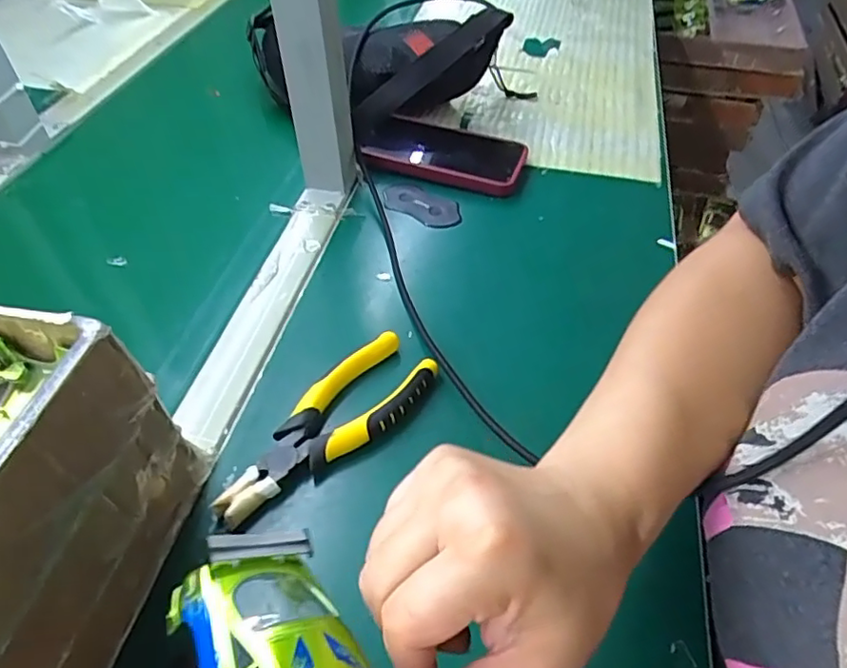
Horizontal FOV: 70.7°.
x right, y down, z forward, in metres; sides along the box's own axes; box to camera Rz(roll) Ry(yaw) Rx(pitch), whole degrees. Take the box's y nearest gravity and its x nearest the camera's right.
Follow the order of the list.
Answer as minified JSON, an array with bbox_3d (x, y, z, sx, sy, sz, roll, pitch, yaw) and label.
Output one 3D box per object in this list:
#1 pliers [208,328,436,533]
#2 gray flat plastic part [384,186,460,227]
[{"bbox_3d":[-0.064,0.058,0.388,0.161,0.019,0.056,-35,58,-28],"label":"pliers"},{"bbox_3d":[-0.002,-0.122,0.565,0.078,0.004,0.036,23,66,14],"label":"gray flat plastic part"}]

